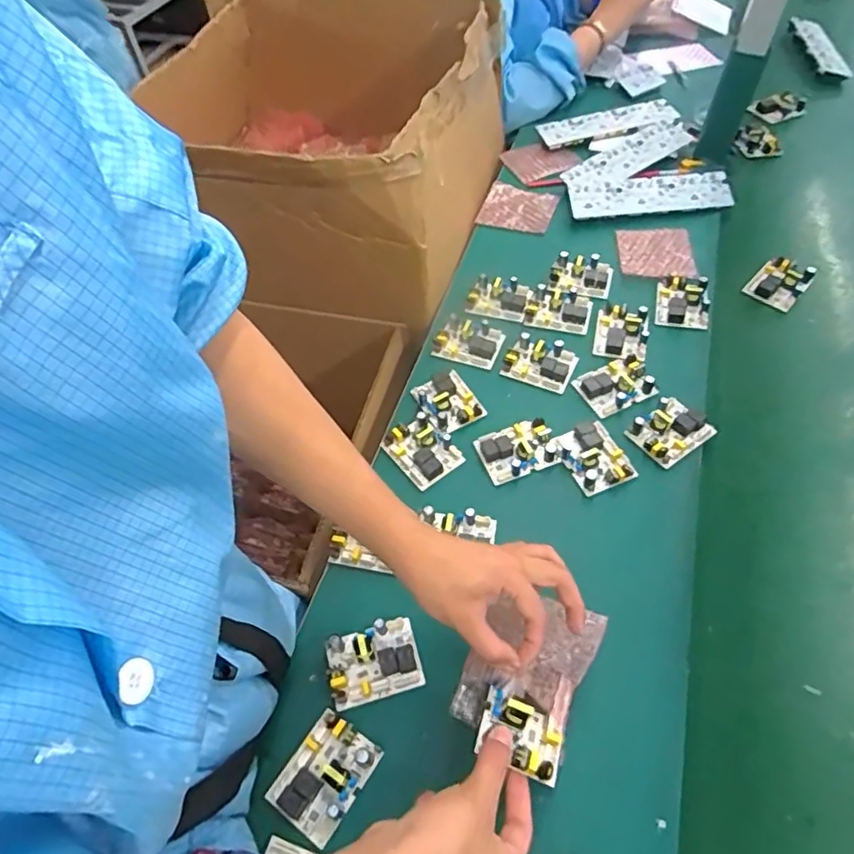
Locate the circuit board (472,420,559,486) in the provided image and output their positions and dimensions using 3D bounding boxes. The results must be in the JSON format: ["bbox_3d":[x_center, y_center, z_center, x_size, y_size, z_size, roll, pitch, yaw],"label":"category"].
[{"bbox_3d":[0.101,0.026,0.655,0.079,0.021,0.058,-18,55,-10],"label":"circuit board"}]

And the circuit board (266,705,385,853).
[{"bbox_3d":[-0.084,0.282,0.480,0.061,0.021,0.080,28,61,22],"label":"circuit board"}]

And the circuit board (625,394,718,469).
[{"bbox_3d":[0.268,0.002,0.652,0.074,0.018,0.064,-30,58,-17],"label":"circuit board"}]

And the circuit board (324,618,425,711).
[{"bbox_3d":[-0.049,0.208,0.529,0.079,0.024,0.061,-15,55,-7],"label":"circuit board"}]

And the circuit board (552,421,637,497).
[{"bbox_3d":[0.180,0.032,0.640,0.060,0.018,0.079,-23,56,-13],"label":"circuit board"}]

